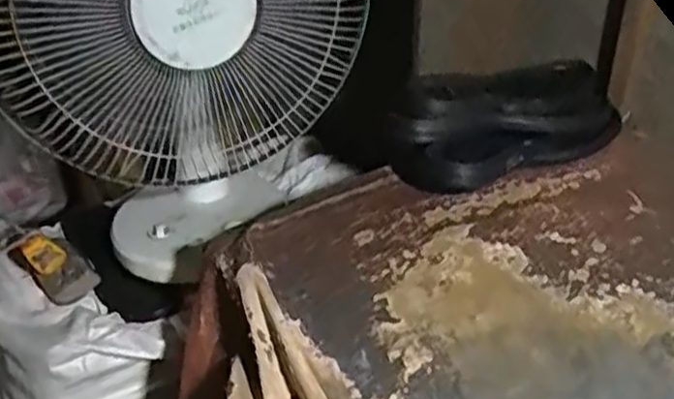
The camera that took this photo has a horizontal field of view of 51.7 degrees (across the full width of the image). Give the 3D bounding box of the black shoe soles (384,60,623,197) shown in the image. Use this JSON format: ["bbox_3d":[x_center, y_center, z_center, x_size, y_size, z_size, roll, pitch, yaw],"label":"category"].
[{"bbox_3d":[0.192,-0.089,0.795,0.318,0.093,0.119,-21,39,-26],"label":"black shoe soles"}]

